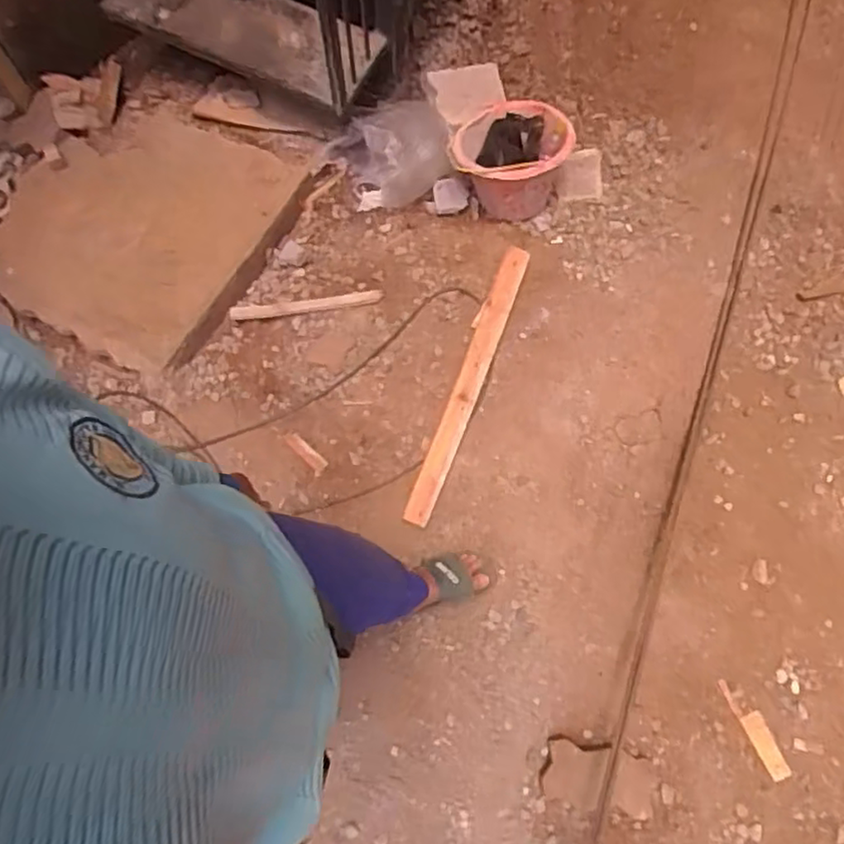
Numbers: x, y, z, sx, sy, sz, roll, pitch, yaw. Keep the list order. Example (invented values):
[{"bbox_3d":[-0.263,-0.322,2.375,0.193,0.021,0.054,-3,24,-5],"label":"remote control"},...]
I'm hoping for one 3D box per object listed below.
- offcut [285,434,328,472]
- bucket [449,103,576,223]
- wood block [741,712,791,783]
[{"bbox_3d":[-0.270,0.069,1.526,0.118,0.009,0.030,41,76,12],"label":"offcut"},{"bbox_3d":[0.229,-0.696,1.725,0.302,0.205,0.256,0,72,0],"label":"bucket"},{"bbox_3d":[0.696,0.654,1.326,0.046,0.017,0.124,-21,73,-7],"label":"wood block"}]

